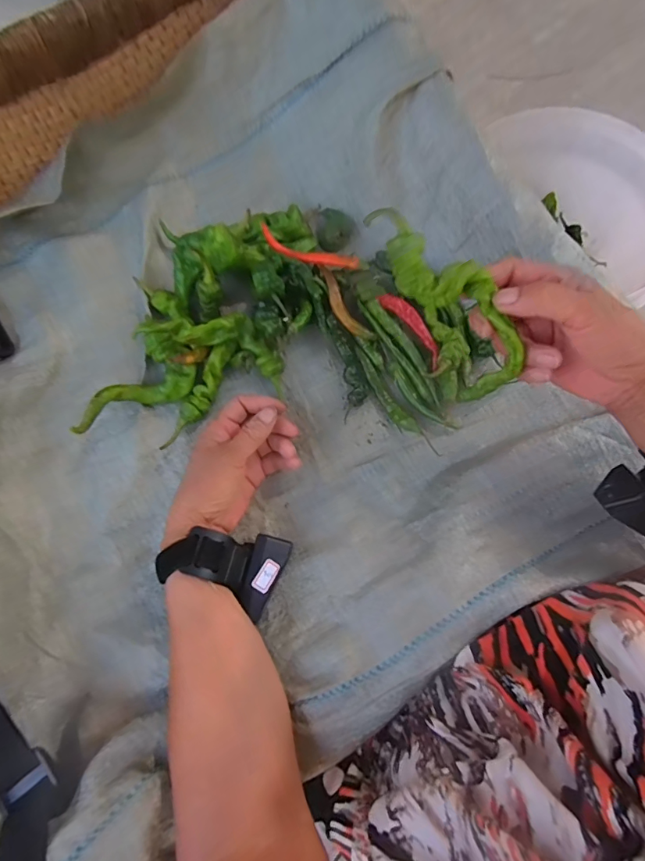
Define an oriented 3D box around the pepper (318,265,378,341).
[{"bbox_3d":[0.019,-0.120,0.432,0.022,0.018,0.086,-34,93,-11],"label":"pepper"}]

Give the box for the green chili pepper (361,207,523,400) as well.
[{"bbox_3d":[0.084,-0.089,0.308,0.040,0.046,0.148,-44,101,-13],"label":"green chili pepper"}]

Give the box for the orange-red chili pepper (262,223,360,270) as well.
[{"bbox_3d":[-0.012,-0.170,0.427,0.094,0.016,0.020,14,73,3],"label":"orange-red chili pepper"}]

